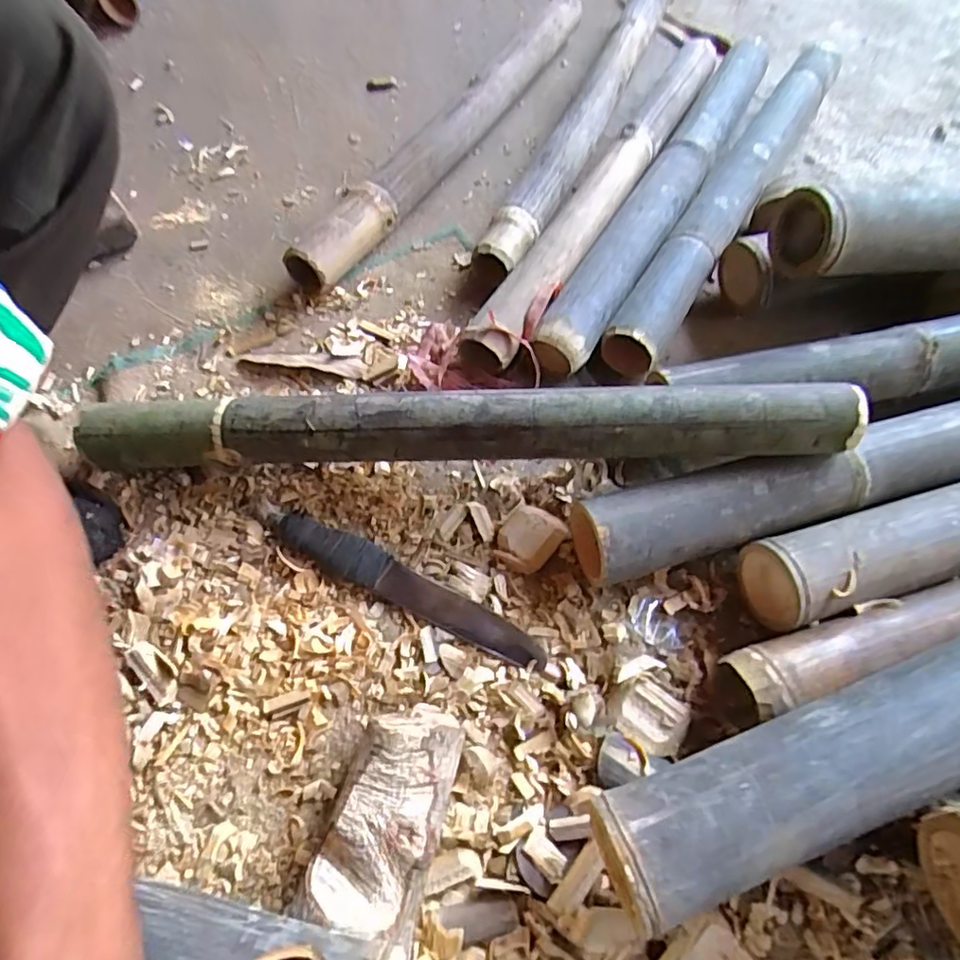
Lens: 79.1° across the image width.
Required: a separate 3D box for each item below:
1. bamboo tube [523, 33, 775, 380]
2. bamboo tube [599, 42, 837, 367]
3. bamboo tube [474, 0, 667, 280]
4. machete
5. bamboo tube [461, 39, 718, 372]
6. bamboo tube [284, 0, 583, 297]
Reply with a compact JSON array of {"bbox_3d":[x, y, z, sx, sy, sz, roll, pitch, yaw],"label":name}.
[{"bbox_3d":[0.234,-0.368,0.725,0.069,0.059,0.655,28,66,12],"label":"bamboo tube"},{"bbox_3d":[0.318,-0.363,0.729,0.068,0.061,0.643,30,66,13],"label":"bamboo tube"},{"bbox_3d":[0.141,-0.491,0.786,0.068,0.063,0.632,22,65,9],"label":"bamboo tube"},{"bbox_3d":[-0.060,0.092,0.501,0.252,0.023,0.034,24,65,10],"label":"machete"},{"bbox_3d":[0.165,-0.377,0.726,0.062,0.060,0.671,27,66,12],"label":"bamboo tube"},{"bbox_3d":[-0.025,-0.479,0.775,0.074,0.060,0.665,28,66,12],"label":"bamboo tube"}]

